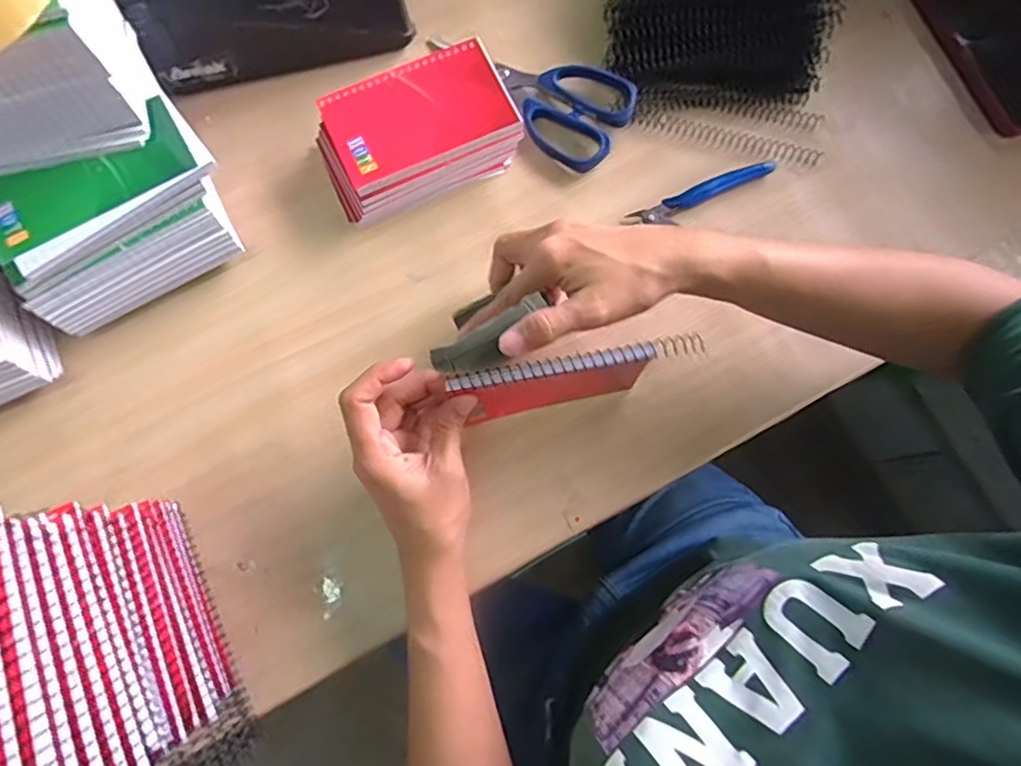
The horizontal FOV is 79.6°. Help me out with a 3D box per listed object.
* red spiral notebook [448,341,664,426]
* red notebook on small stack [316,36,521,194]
[{"bbox_3d":[0.029,-0.001,0.409,0.127,0.094,0.019,-9,71,-3],"label":"red spiral notebook"},{"bbox_3d":[-0.065,-0.196,0.444,0.128,0.007,0.081,-24,81,-5],"label":"red notebook on small stack"}]

